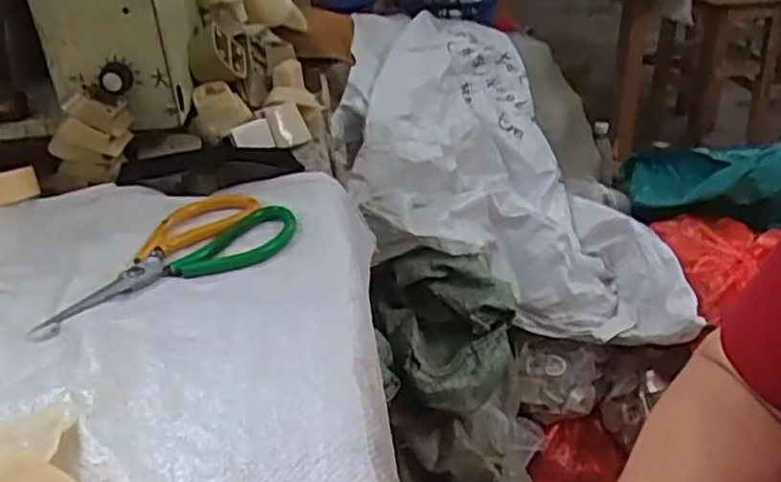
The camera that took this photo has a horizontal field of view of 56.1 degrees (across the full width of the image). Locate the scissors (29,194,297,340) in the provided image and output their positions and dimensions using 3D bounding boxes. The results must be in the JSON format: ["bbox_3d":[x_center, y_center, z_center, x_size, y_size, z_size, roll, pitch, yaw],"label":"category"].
[{"bbox_3d":[-0.166,0.008,0.531,0.194,0.010,0.106,-24,36,-31],"label":"scissors"}]

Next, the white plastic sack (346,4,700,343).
[{"bbox_3d":[0.196,-0.147,1.292,0.482,0.325,0.637,-2,30,1],"label":"white plastic sack"}]

